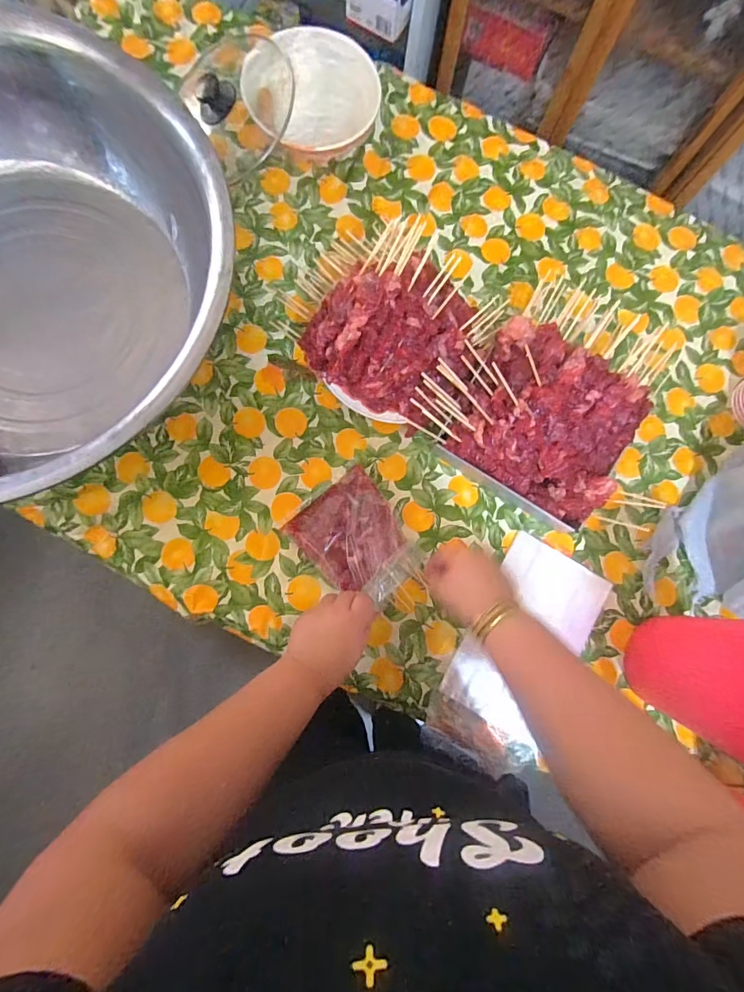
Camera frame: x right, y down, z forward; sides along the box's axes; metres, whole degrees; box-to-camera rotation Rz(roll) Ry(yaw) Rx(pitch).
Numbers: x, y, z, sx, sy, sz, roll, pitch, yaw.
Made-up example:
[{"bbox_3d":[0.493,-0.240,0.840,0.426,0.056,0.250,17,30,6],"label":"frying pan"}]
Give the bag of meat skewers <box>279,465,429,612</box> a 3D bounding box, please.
[{"bbox_3d":[-0.009,0.069,0.592,0.136,0.046,0.193,-40,86,-8],"label":"bag of meat skewers"}]

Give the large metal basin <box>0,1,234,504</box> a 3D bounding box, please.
[{"bbox_3d":[-0.468,-0.244,0.539,0.572,0.197,0.522,0,82,-3],"label":"large metal basin"}]

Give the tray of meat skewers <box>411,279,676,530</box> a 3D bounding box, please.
[{"bbox_3d":[0.291,-0.148,0.625,0.381,0.091,0.346,32,81,1],"label":"tray of meat skewers"}]

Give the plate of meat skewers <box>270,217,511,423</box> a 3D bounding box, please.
[{"bbox_3d":[0.018,-0.275,0.601,0.255,0.135,0.258,0,82,-3],"label":"plate of meat skewers"}]

